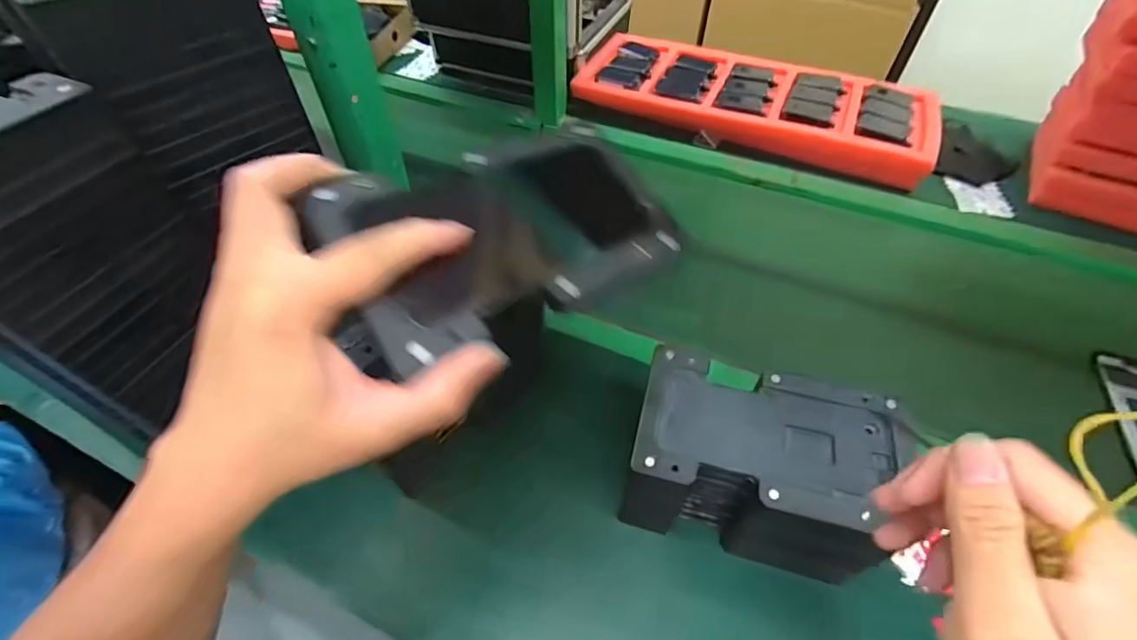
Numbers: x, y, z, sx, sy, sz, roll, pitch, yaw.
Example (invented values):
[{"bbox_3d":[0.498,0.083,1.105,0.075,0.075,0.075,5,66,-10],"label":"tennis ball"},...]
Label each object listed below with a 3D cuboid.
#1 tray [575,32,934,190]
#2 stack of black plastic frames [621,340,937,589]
[{"bbox_3d":[0.299,-0.368,0.816,0.554,0.047,0.241,20,54,15],"label":"tray"},{"bbox_3d":[0.137,0.117,0.395,0.165,0.119,0.104,11,52,9],"label":"stack of black plastic frames"}]

